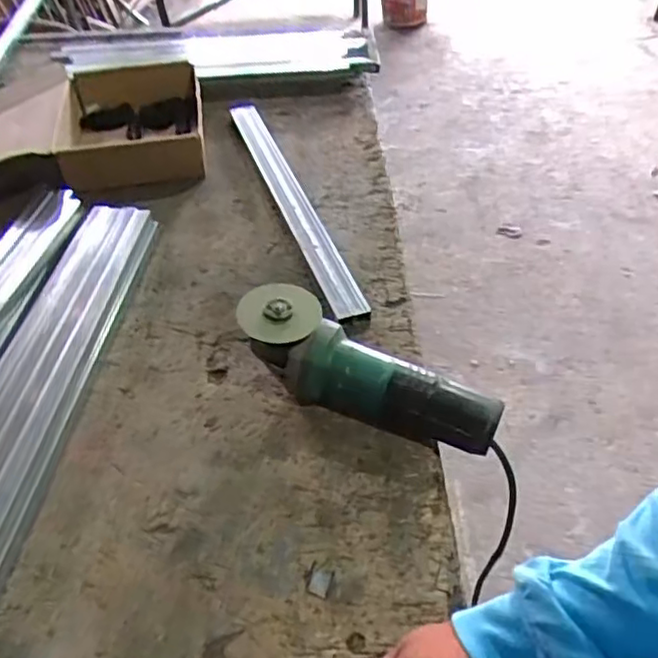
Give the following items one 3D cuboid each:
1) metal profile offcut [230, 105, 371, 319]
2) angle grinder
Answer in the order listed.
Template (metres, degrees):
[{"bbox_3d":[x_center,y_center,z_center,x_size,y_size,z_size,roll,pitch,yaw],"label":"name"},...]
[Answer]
[{"bbox_3d":[-0.058,-0.195,0.939,0.045,0.024,0.549,-15,46,-12],"label":"metal profile offcut"},{"bbox_3d":[0.035,0.046,0.656,0.272,0.096,0.079,21,49,21],"label":"angle grinder"}]

